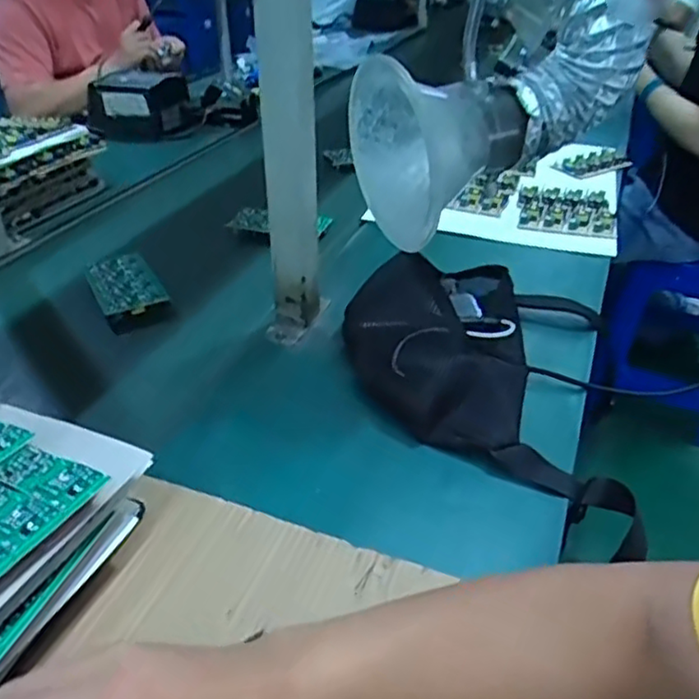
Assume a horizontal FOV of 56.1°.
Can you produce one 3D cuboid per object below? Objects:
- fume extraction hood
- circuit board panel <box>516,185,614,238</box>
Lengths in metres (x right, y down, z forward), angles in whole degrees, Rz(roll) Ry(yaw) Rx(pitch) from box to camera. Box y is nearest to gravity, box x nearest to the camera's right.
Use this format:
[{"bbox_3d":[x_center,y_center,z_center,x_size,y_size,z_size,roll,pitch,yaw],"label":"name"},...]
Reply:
[{"bbox_3d":[0.079,-0.201,0.658,0.132,0.166,0.141,1,34,-1],"label":"fume extraction hood"},{"bbox_3d":[0.308,-0.206,0.946,0.123,0.025,0.133,7,35,9],"label":"circuit board panel"}]

